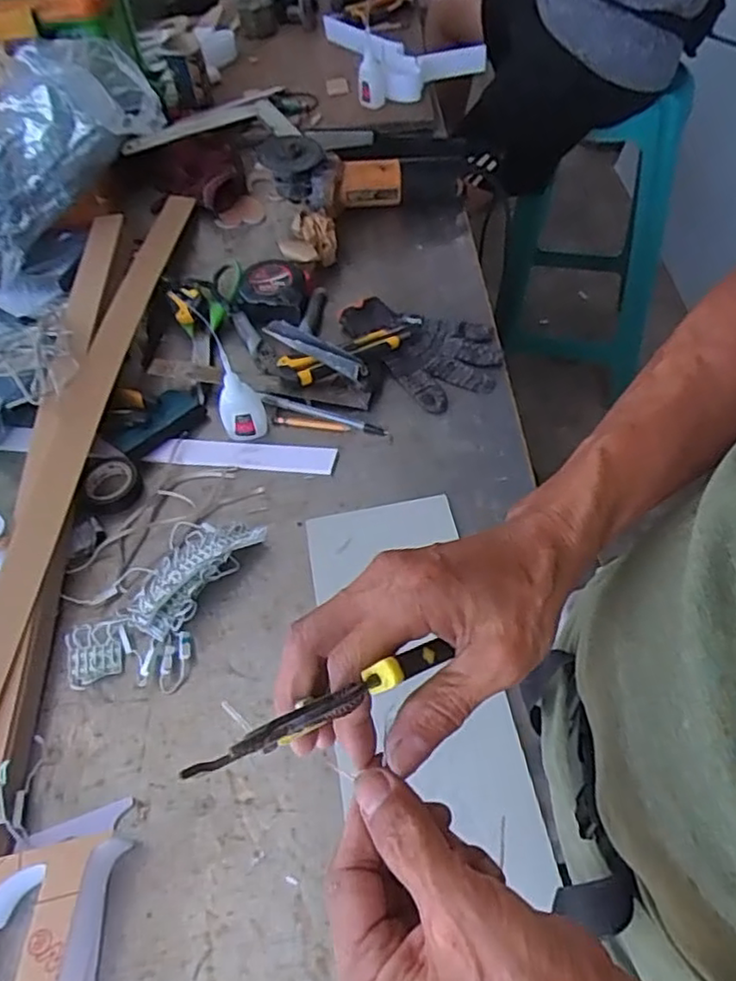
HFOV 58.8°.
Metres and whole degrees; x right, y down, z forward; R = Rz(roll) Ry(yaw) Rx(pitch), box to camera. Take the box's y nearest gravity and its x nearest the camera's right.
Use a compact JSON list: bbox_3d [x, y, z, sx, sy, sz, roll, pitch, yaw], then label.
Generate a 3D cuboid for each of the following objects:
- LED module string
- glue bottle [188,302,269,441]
[{"bbox_3d":[-0.175,0.093,0.570,0.096,0.035,0.185,26,60,21],"label":"LED module string"},{"bbox_3d":[-0.135,-0.112,0.649,0.045,0.143,0.043,-16,55,-7],"label":"glue bottle"}]

